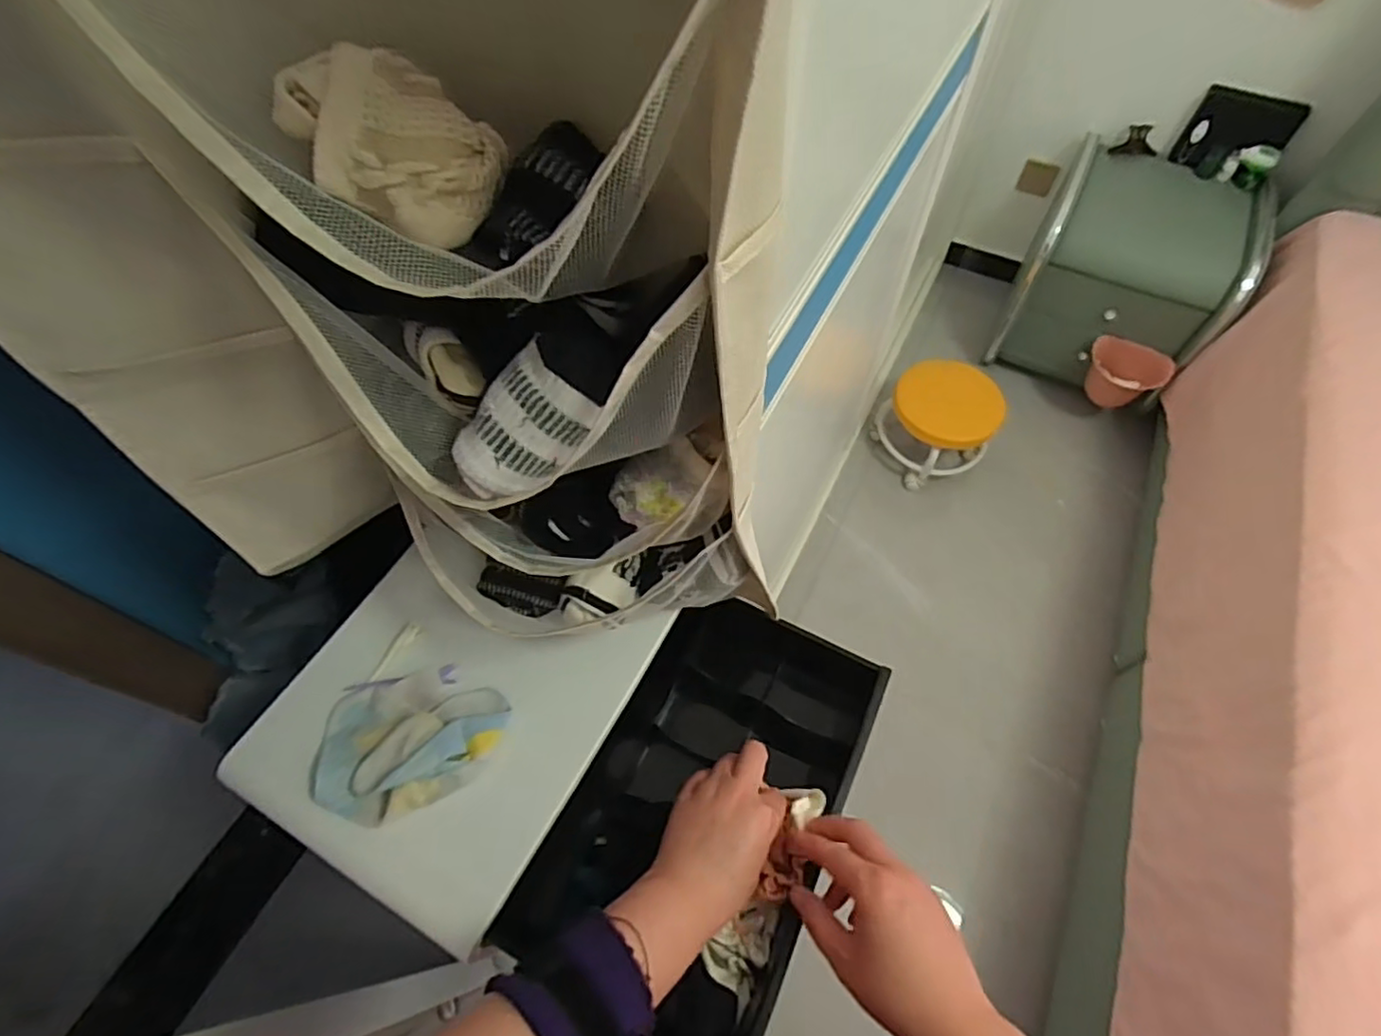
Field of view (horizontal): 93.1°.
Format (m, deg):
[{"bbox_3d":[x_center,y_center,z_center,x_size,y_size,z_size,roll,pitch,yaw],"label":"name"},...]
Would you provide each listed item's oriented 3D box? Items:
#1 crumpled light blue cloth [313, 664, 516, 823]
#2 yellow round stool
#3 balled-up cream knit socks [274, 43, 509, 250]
[{"bbox_3d":[-0.217,0.167,0.491,0.133,0.037,0.116,13,61,7],"label":"crumpled light blue cloth"},{"bbox_3d":[0.614,-0.243,1.654,0.229,0.241,0.255,-30,64,-16],"label":"yellow round stool"},{"bbox_3d":[-0.114,-0.145,0.255,0.063,0.053,0.060,0,60,0],"label":"balled-up cream knit socks"}]

